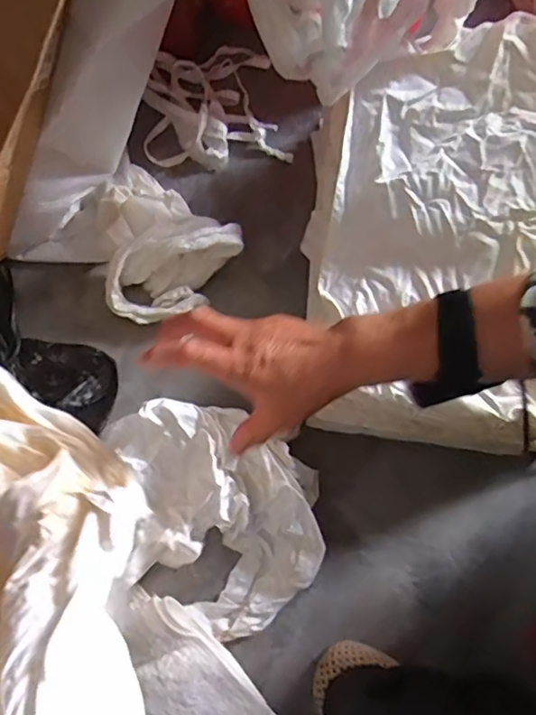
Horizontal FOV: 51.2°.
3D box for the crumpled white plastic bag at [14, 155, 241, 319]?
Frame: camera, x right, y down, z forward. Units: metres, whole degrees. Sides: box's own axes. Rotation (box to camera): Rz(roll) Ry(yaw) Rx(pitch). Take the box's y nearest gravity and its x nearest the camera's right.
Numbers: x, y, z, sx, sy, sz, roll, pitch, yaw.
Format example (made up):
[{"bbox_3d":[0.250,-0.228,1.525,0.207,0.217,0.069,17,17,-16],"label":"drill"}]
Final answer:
[{"bbox_3d":[-0.162,-0.134,0.662,0.212,0.079,0.177,39,81,7],"label":"crumpled white plastic bag"}]

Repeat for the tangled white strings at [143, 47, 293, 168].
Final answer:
[{"bbox_3d":[-0.073,-0.333,0.721,0.182,0.034,0.174,-8,79,-1],"label":"tangled white strings"}]

